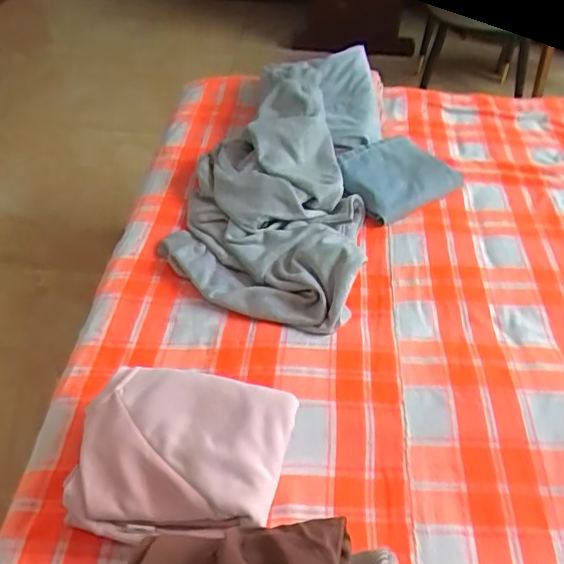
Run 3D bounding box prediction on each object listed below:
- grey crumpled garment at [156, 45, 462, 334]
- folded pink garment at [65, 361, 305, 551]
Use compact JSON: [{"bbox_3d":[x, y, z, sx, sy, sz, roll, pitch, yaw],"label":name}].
[{"bbox_3d":[0.066,-0.224,1.121,0.457,0.141,0.727,26,49,23],"label":"grey crumpled garment"},{"bbox_3d":[-0.114,0.195,0.660,0.238,0.080,0.198,6,44,5],"label":"folded pink garment"}]

